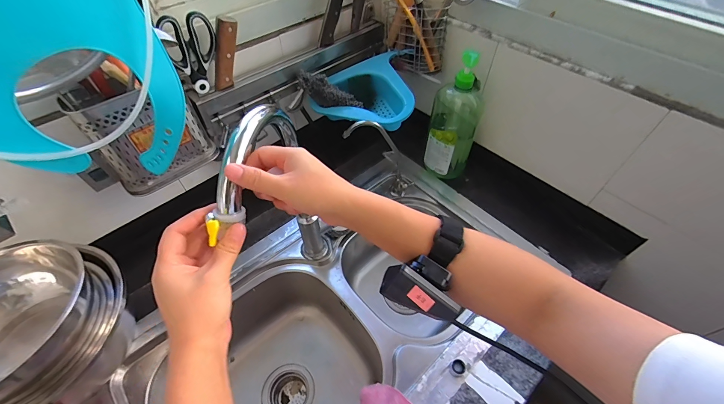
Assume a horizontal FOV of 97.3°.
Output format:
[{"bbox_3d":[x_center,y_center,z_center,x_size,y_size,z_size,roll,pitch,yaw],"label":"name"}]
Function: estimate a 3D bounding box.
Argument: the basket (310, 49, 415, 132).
[{"bbox_3d":[0.032,-0.240,0.695,0.204,0.075,0.206,26,56,20],"label":"basket"}]

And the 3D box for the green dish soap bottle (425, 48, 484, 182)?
[{"bbox_3d":[0.199,-0.168,0.694,0.102,0.286,0.071,19,54,15],"label":"green dish soap bottle"}]

